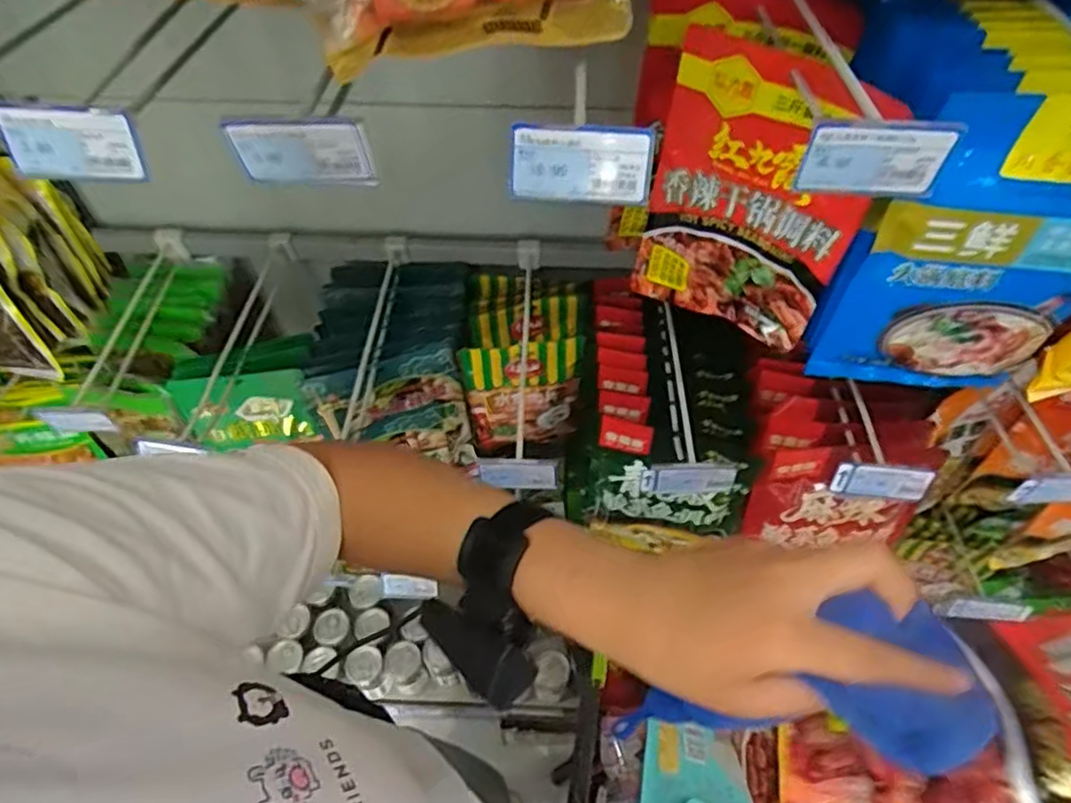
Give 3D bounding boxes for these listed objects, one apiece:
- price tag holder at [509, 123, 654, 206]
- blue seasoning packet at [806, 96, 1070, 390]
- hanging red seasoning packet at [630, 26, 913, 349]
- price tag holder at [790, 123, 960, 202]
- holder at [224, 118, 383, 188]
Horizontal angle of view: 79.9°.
[{"bbox_3d":[0.026,-0.136,0.370,0.081,0.042,0.008,3,32,2],"label":"price tag holder"},{"bbox_3d":[0.366,-0.111,0.524,0.187,0.261,0.036,2,54,3],"label":"blue seasoning packet"},{"bbox_3d":[0.188,-0.175,0.576,0.182,0.251,0.051,36,62,24],"label":"hanging red seasoning packet"},{"bbox_3d":[0.189,-0.134,0.356,0.080,0.042,0.010,0,53,1],"label":"price tag holder"},{"bbox_3d":[-0.139,-0.147,0.384,0.083,0.046,0.010,5,54,5],"label":"holder"}]

